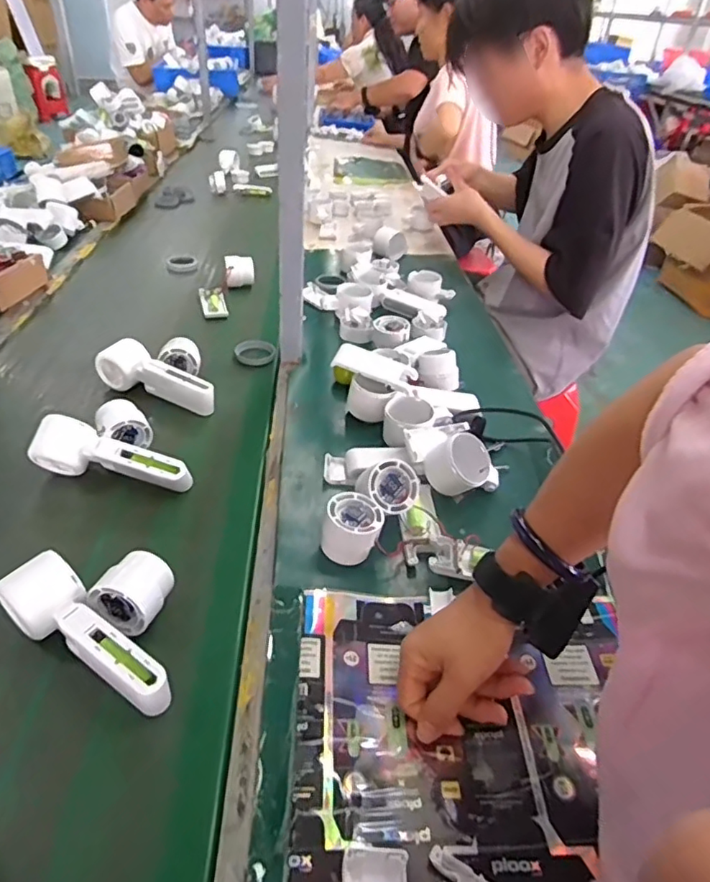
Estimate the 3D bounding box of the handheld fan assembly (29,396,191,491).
[{"bbox_3d":[-0.250,0.000,0.621,0.154,0.065,0.107,8,38,5],"label":"handheld fan assembly"}]

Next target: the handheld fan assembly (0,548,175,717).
[{"bbox_3d":[-0.196,0.141,0.461,0.157,0.060,0.093,20,40,19],"label":"handheld fan assembly"}]

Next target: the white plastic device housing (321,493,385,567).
[{"bbox_3d":[-0.002,0.084,0.536,0.054,0.044,0.054,5,38,1],"label":"white plastic device housing"}]

